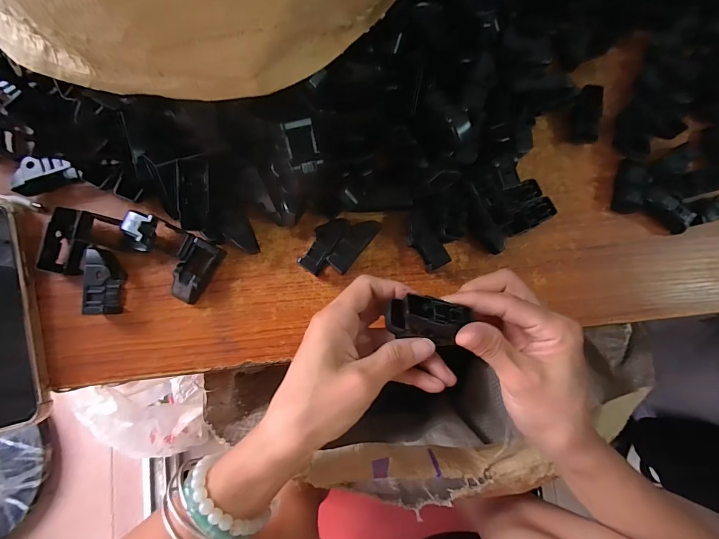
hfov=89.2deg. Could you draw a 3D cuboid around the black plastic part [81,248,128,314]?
[{"bbox_3d":[-0.194,0.009,0.277,0.017,0.024,0.049,-3,82,-2],"label":"black plastic part"}]

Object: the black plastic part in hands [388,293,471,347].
[{"bbox_3d":[0.043,0.031,0.223,0.052,0.013,0.027,13,82,0],"label":"black plastic part in hands"}]

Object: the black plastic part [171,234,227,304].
[{"bbox_3d":[-0.127,0.001,0.284,0.026,0.018,0.048,21,82,1],"label":"black plastic part"}]

